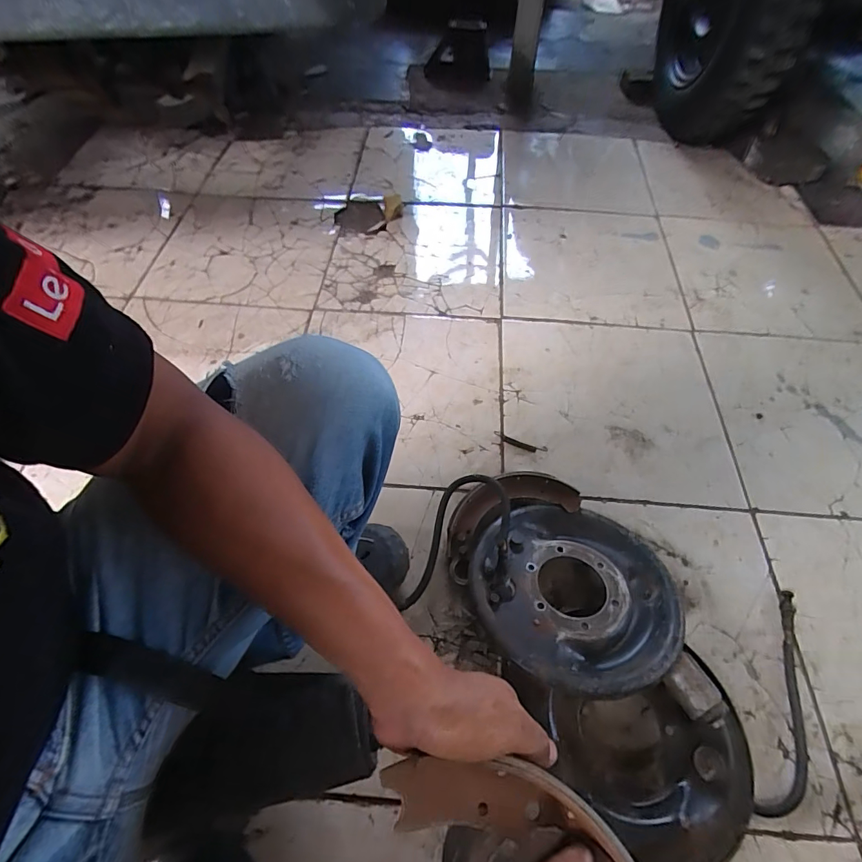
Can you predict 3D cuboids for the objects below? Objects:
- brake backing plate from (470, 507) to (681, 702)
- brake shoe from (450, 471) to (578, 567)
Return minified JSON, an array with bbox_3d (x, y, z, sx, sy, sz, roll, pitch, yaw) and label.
[{"bbox_3d":[0.191,0.215,0.601,0.265,0.026,0.260,1,41,-1],"label":"brake backing plate"},{"bbox_3d":[0.118,0.122,0.704,0.224,0.037,0.093,-21,62,-11],"label":"brake shoe"}]

